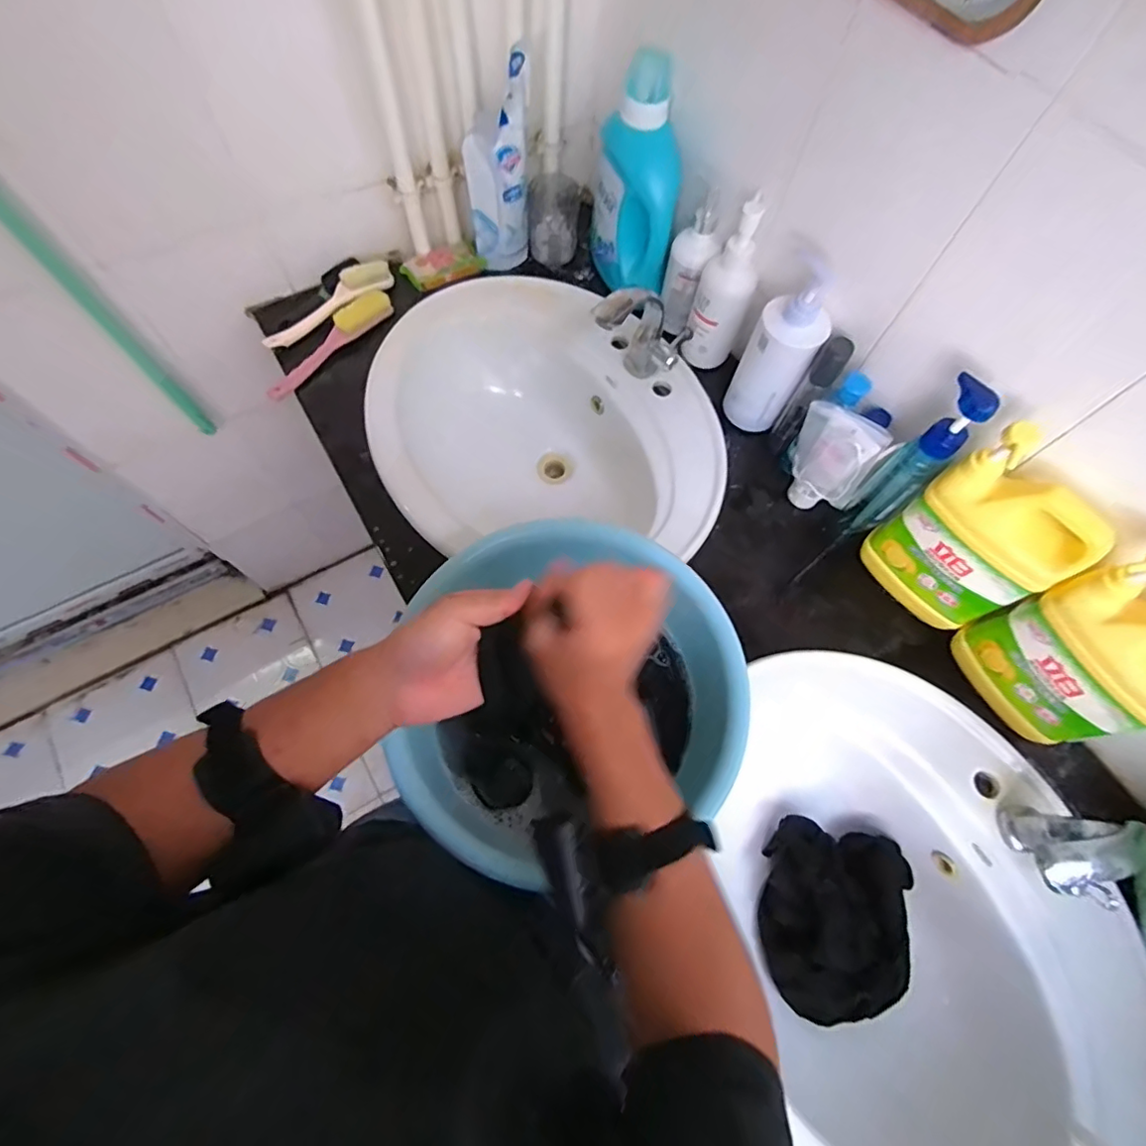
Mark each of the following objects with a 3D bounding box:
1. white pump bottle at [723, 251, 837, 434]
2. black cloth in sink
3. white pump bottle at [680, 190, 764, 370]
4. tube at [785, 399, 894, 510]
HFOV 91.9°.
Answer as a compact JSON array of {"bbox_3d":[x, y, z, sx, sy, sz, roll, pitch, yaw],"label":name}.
[{"bbox_3d":[0.265,-0.287,0.707,0.082,0.203,0.097,25,68,7],"label":"white pump bottle"},{"bbox_3d":[0.301,0.392,0.625,0.160,0.062,0.197,14,67,3],"label":"black cloth in sink"},{"bbox_3d":[0.200,-0.371,0.731,0.072,0.198,0.068,20,67,5],"label":"white pump bottle"},{"bbox_3d":[0.304,-0.135,0.686,0.034,0.165,0.088,-41,75,-18],"label":"tube"}]

